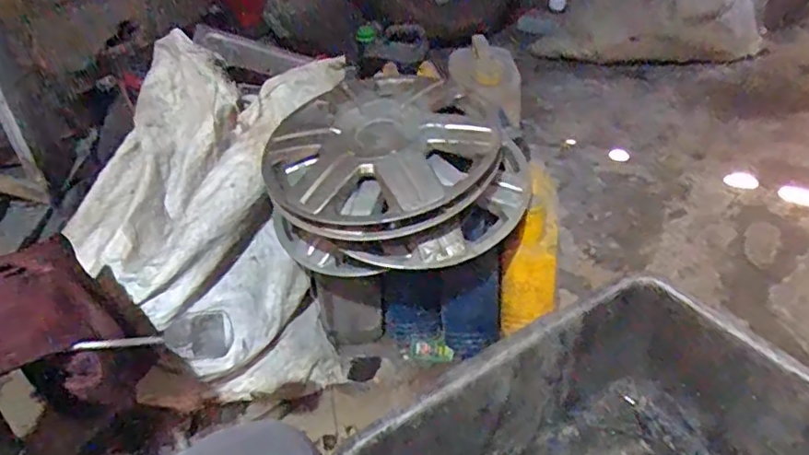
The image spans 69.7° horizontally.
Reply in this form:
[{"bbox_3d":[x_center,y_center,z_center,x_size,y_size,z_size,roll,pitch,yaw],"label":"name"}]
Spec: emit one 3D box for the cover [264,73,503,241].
[{"bbox_3d":[-0.037,-0.118,0.861,0.334,0.087,0.318,-11,38,-10],"label":"cover"}]

